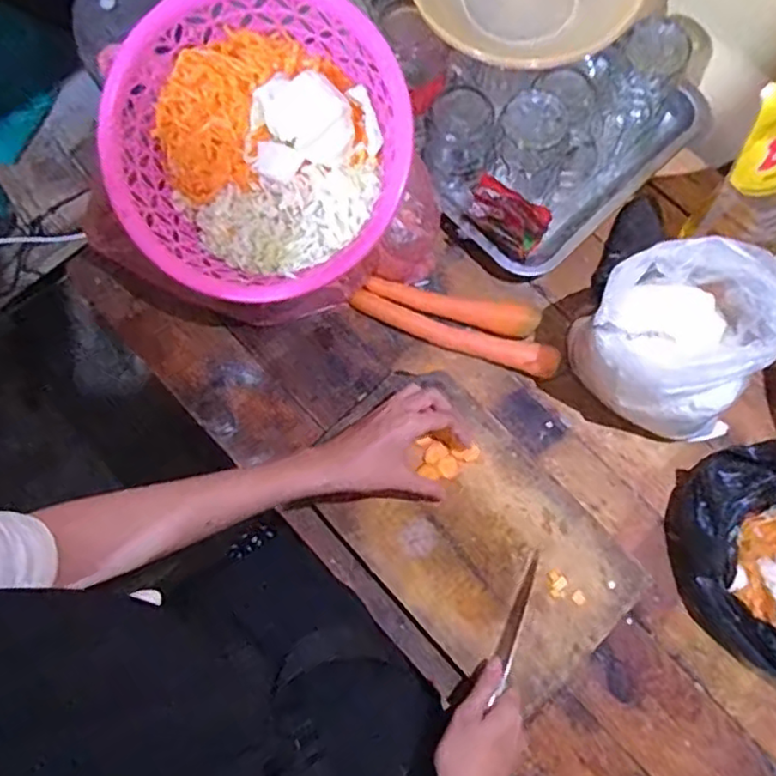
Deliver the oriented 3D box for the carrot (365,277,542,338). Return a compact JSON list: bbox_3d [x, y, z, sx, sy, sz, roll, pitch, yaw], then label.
[{"bbox_3d":[0.065,-0.082,0.655,0.165,0.029,0.027,16,76,6],"label":"carrot"}]

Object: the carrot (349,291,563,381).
[{"bbox_3d":[0.065,-0.052,0.652,0.206,0.025,0.026,18,77,6],"label":"carrot"}]

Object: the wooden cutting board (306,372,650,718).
[{"bbox_3d":[0.071,0.126,0.599,0.176,0.017,0.297,-42,78,-9],"label":"wooden cutting board"}]

